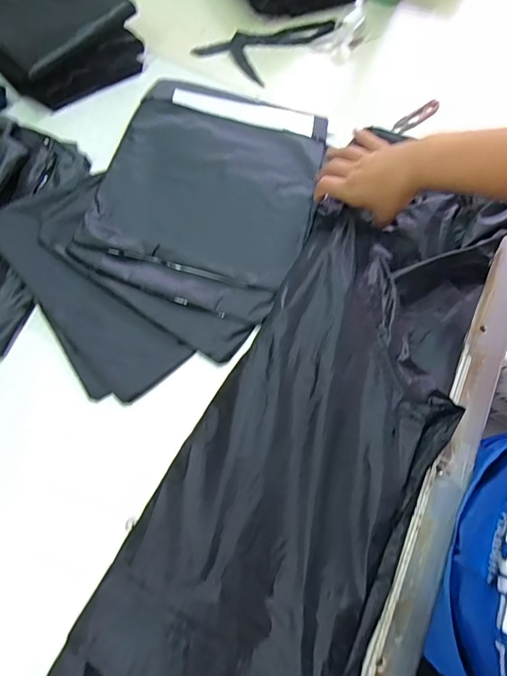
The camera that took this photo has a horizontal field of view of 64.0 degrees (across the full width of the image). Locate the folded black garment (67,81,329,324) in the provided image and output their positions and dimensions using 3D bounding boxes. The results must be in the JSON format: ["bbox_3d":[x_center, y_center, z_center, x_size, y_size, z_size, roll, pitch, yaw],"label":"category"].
[{"bbox_3d":[-0.056,-0.206,0.538,0.264,0.018,0.348,15,66,1],"label":"folded black garment"}]

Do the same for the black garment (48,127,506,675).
[{"bbox_3d":[0.049,0.124,0.386,0.225,0.058,0.785,28,68,3],"label":"black garment"}]

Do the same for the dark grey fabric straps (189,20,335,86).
[{"bbox_3d":[0.021,-0.503,0.688,0.132,0.023,0.215,38,71,13],"label":"dark grey fabric straps"}]

